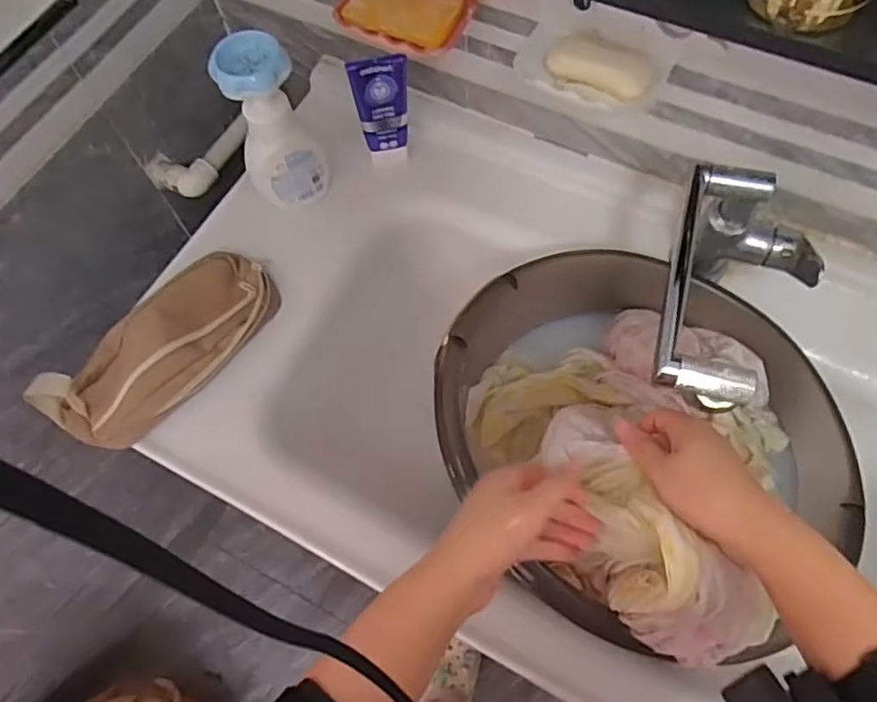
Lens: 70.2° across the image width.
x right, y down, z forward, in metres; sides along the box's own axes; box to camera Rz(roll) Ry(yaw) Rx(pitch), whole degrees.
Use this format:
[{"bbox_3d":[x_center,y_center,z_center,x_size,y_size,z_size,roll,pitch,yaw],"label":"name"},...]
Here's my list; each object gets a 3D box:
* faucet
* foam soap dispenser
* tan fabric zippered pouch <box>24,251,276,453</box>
[{"bbox_3d":[0.236,-0.037,0.549,0.117,0.167,0.212,30,70,15],"label":"faucet"},{"bbox_3d":[-0.169,-0.229,0.644,0.082,0.172,0.067,-21,66,-7],"label":"foam soap dispenser"},{"bbox_3d":[-0.267,-0.005,0.617,0.107,0.047,0.239,41,73,19],"label":"tan fabric zippered pouch"}]

